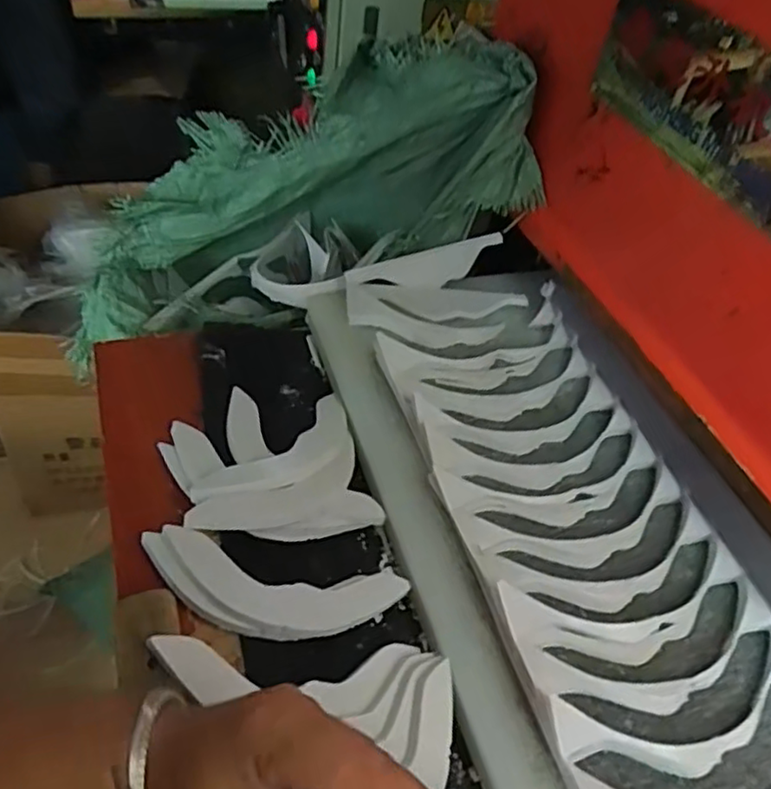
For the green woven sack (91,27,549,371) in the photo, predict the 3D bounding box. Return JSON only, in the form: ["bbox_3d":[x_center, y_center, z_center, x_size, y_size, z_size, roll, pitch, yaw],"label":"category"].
[{"bbox_3d":[-0.095,-0.216,0.797,0.549,0.248,0.186,-21,49,4],"label":"green woven sack"}]

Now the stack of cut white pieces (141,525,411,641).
[{"bbox_3d":[-0.084,0.146,0.502,0.198,0.021,0.063,14,48,-7],"label":"stack of cut white pieces"}]

